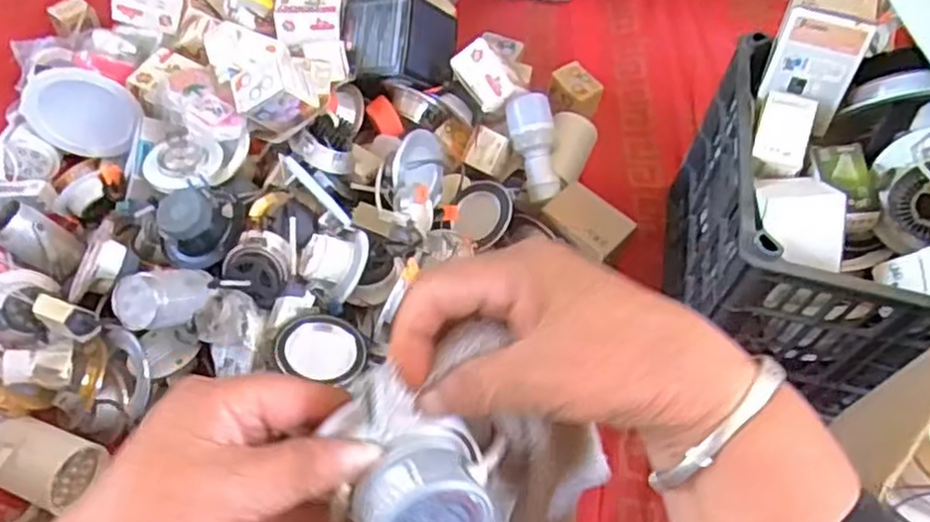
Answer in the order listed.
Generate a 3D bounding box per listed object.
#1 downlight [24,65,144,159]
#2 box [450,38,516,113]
[{"bbox_3d":[-0.469,-0.186,0.910,0.146,0.129,0.047,2,56,-3],"label":"downlight"},{"bbox_3d":[0.025,-0.242,0.950,0.061,0.035,0.083,-41,91,7],"label":"box"}]

